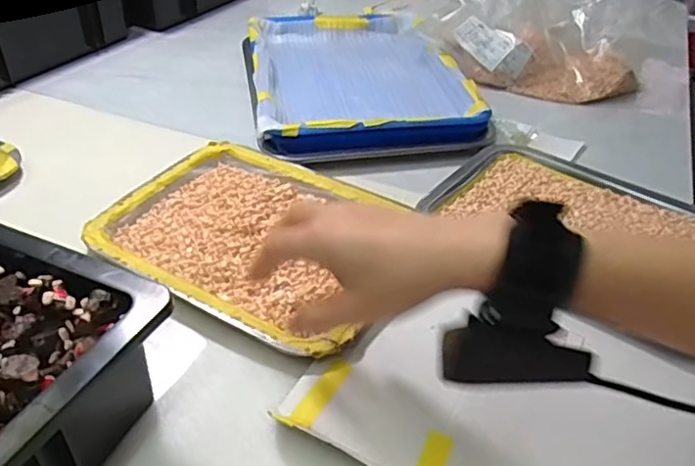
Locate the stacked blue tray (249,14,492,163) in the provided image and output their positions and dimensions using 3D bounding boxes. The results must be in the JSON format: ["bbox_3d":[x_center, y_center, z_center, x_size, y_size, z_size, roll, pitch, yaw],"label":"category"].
[{"bbox_3d":[0.009,-0.204,0.742,0.243,0.033,0.332,-6,39,-8],"label":"stacked blue tray"}]

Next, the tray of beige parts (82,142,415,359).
[{"bbox_3d":[-0.080,-0.003,0.512,0.250,0.019,0.196,20,43,21],"label":"tray of beige parts"}]

